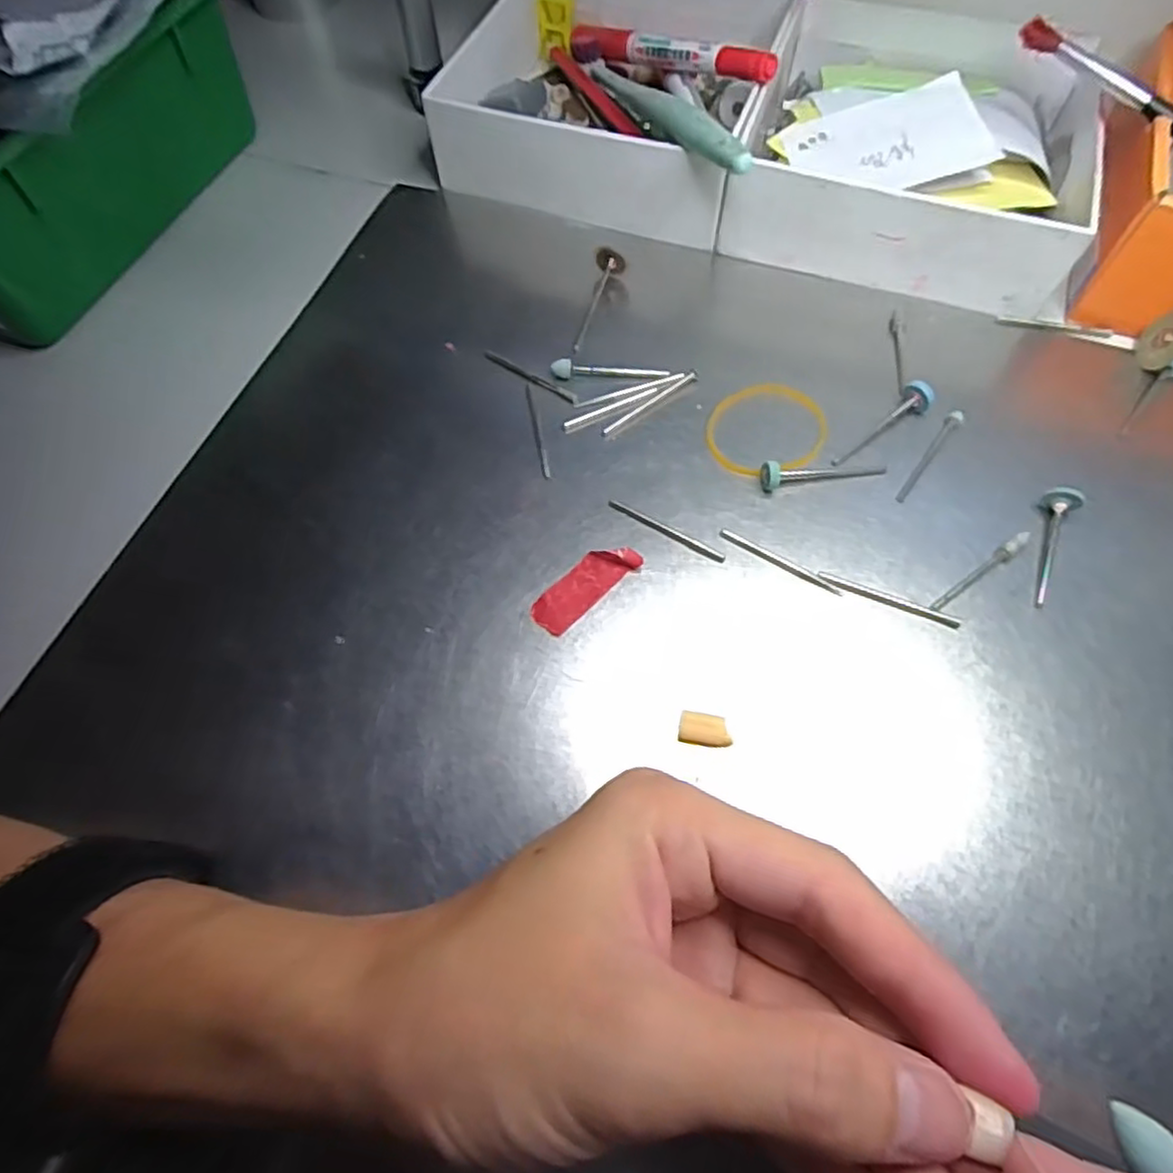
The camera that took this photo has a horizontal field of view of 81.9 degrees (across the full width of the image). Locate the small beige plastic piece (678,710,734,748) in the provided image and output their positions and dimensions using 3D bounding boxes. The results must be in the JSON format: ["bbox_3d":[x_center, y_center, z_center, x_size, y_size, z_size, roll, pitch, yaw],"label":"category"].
[{"bbox_3d":[0.034,0.041,0.194,0.015,0.006,0.008,7,66,6],"label":"small beige plastic piece"}]

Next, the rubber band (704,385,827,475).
[{"bbox_3d":[0.064,-0.057,0.242,0.041,0.004,0.035,-10,65,-1],"label":"rubber band"}]

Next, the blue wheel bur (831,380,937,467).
[{"bbox_3d":[0.105,-0.056,0.237,0.043,0.009,0.010,-40,69,-14],"label":"blue wheel bur"}]

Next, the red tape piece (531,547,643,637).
[{"bbox_3d":[-0.001,-0.001,0.217,0.038,0.005,0.015,-40,69,-14],"label":"red tape piece"}]

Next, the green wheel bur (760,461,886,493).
[{"bbox_3d":[0.081,-0.041,0.231,0.043,0.011,0.008,-11,65,-2],"label":"green wheel bur"}]

